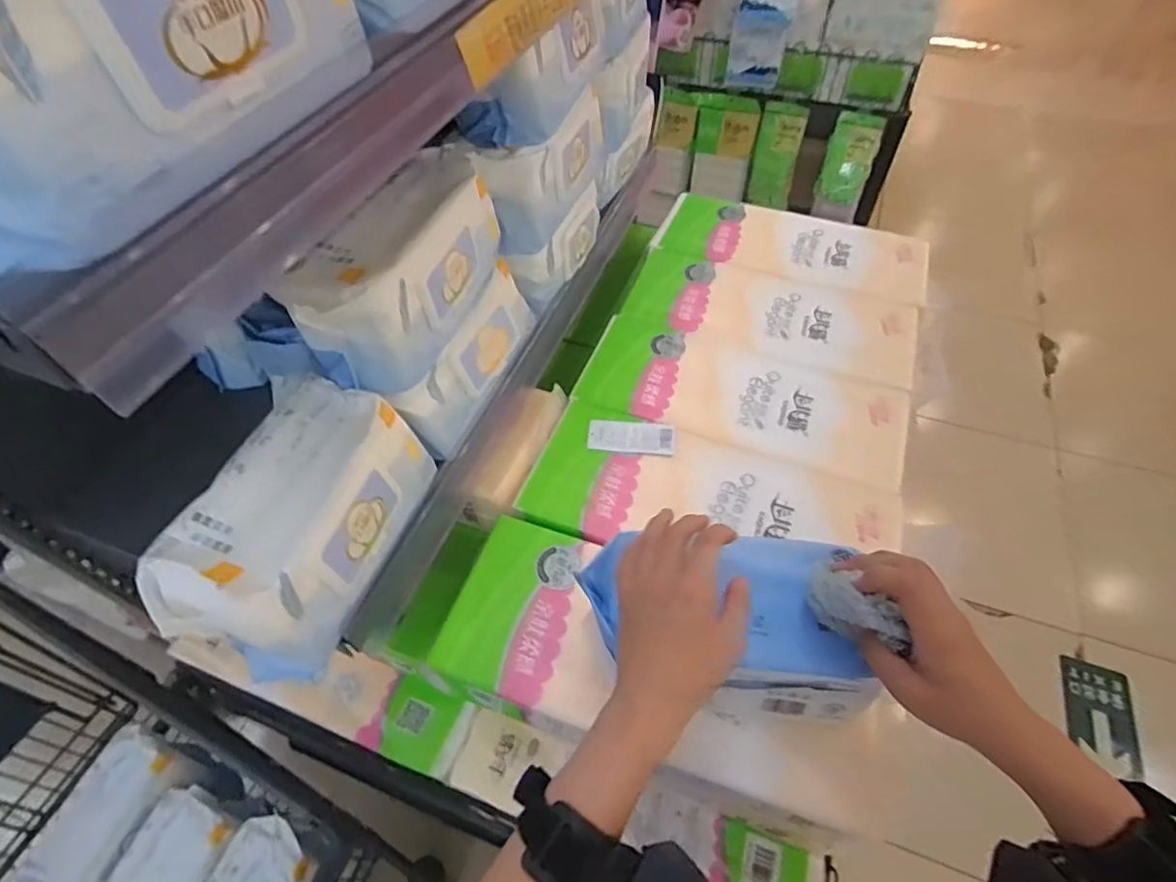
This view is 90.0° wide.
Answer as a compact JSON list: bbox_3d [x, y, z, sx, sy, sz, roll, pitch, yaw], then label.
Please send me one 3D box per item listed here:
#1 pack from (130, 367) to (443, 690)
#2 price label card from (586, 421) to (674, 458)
[{"bbox_3d":[-0.226,0.063,0.460,0.117,0.088,0.207,14,55,11],"label":"pack"},{"bbox_3d":[0.048,-0.004,0.641,0.092,0.005,0.041,4,53,5],"label":"price label card"}]

